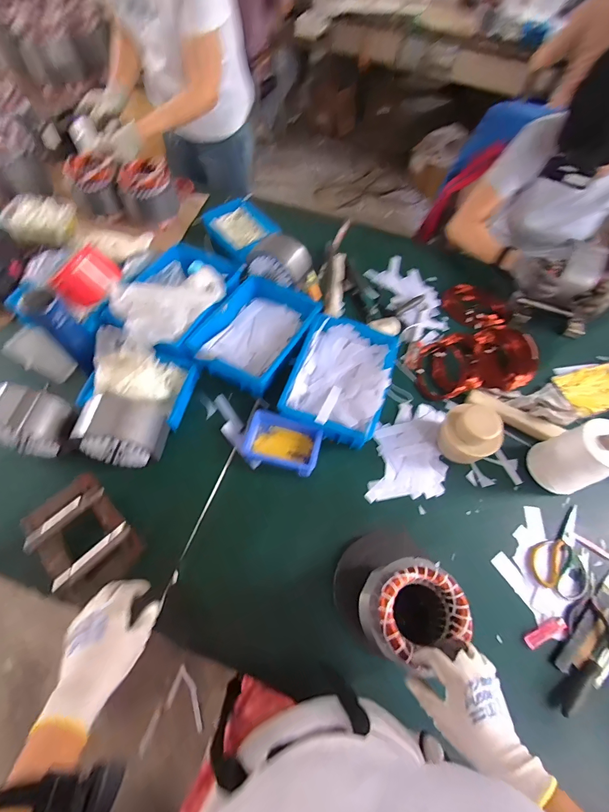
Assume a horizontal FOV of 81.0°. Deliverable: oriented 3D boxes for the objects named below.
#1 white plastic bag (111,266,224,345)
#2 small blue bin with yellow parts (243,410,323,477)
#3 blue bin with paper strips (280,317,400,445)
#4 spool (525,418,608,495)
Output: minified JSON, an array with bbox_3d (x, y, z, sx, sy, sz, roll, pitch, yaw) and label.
[{"bbox_3d":[-0.280,-0.234,0.757,0.237,0.092,0.136,-36,70,-19],"label":"white plastic bag"},{"bbox_3d":[-0.044,0.076,0.738,0.149,0.051,0.100,16,63,5],"label":"small blue bin with yellow parts"},{"bbox_3d":[0.080,-0.059,0.798,0.207,0.085,0.284,20,63,7],"label":"blue bin with paper strips"},{"bbox_3d":[0.535,0.103,0.703,0.097,0.171,0.109,-24,66,-14],"label":"spool"}]

